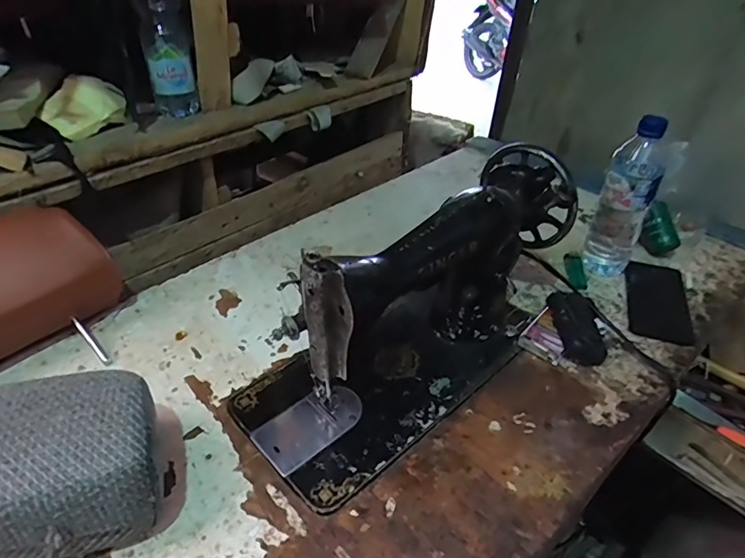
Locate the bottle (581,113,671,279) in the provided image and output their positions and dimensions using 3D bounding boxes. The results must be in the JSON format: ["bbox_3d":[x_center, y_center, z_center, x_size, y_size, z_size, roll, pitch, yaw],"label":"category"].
[{"bbox_3d":[0.346,-0.108,0.677,0.067,0.219,0.068,26,43,25],"label":"bottle"}]

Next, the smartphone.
[{"bbox_3d":[0.401,0.025,0.699,0.083,0.013,0.174,14,39,12],"label":"smartphone"}]

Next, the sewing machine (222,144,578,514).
[{"bbox_3d":[0.046,0.018,0.543,0.411,0.195,0.170,-28,49,-34],"label":"sewing machine"}]

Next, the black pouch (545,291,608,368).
[{"bbox_3d":[0.257,0.059,0.618,0.064,0.034,0.098,5,38,0],"label":"black pouch"}]

